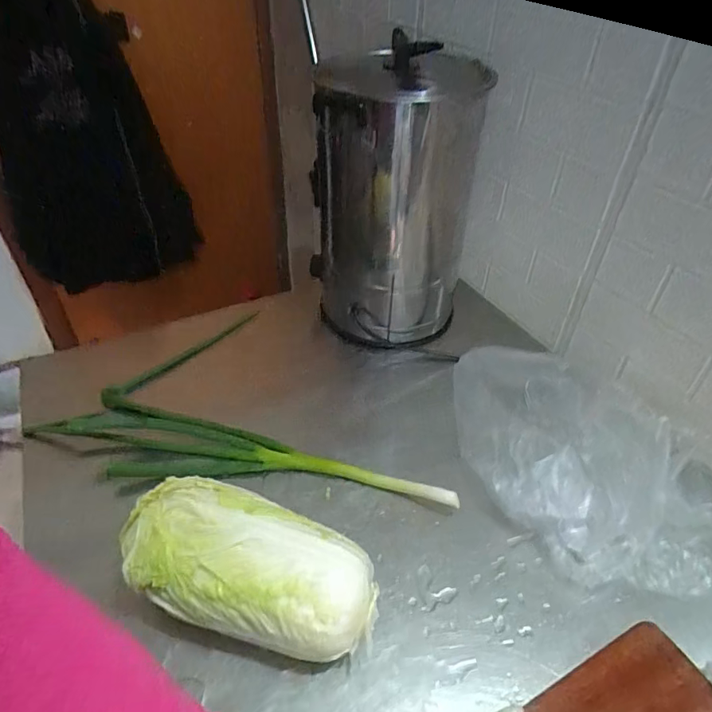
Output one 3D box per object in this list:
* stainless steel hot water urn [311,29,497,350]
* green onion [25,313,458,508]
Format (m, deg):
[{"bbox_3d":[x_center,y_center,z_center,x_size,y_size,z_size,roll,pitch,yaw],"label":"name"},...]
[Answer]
[{"bbox_3d":[0.043,-0.227,0.778,0.259,0.422,0.210,9,43,8],"label":"stainless steel hot water urn"},{"bbox_3d":[-0.150,0.050,0.757,0.569,0.039,0.361,4,42,3],"label":"green onion"}]

